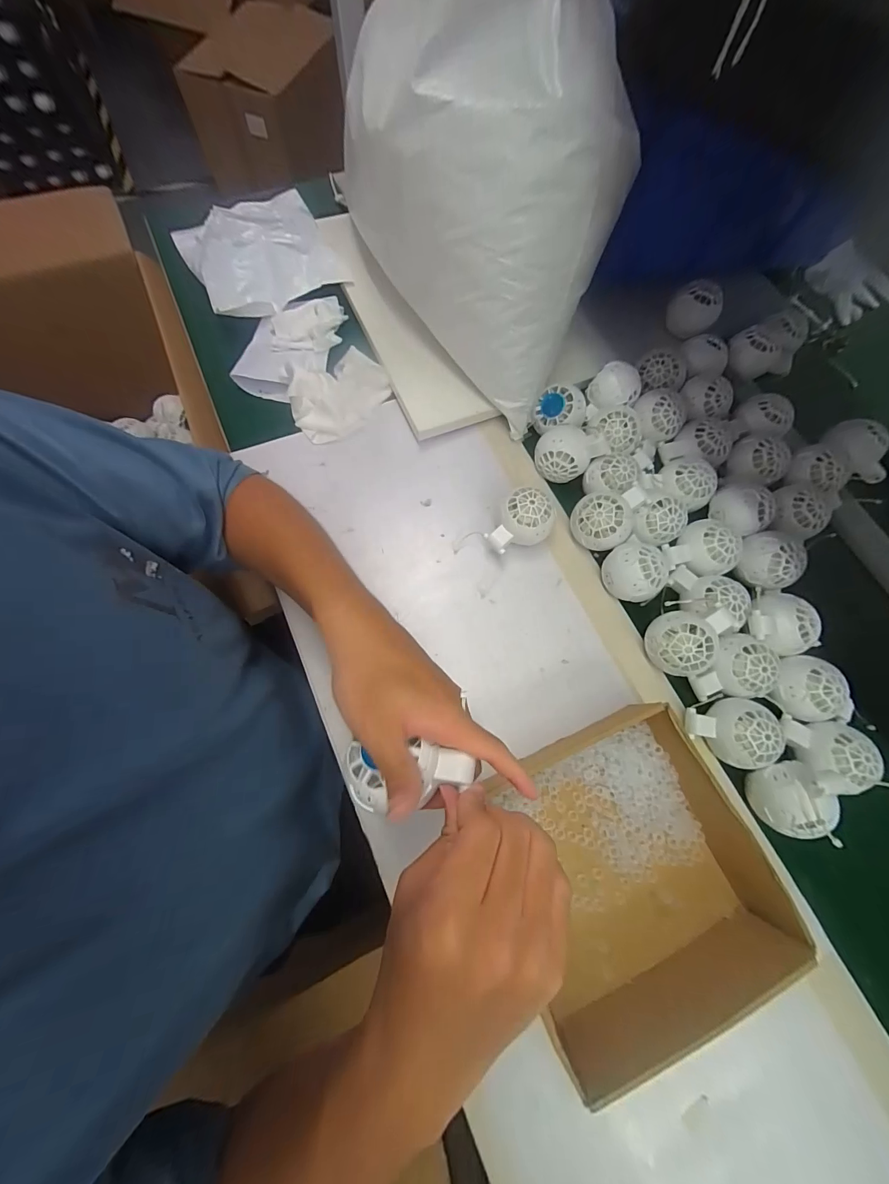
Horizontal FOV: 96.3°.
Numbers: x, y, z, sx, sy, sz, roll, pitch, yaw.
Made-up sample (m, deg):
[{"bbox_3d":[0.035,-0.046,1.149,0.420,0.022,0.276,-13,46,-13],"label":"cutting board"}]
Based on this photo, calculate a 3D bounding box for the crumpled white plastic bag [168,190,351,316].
[{"bbox_3d":[-0.263,-0.475,0.554,0.189,0.034,0.226,-25,74,-6],"label":"crumpled white plastic bag"}]

